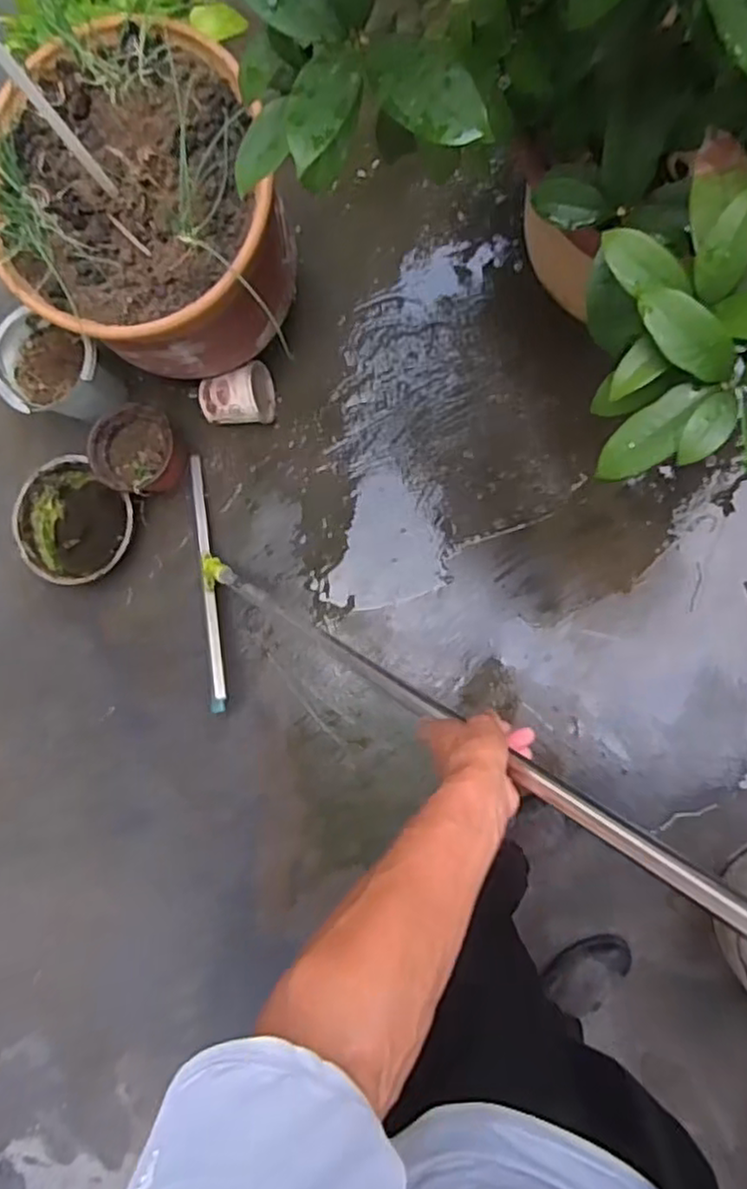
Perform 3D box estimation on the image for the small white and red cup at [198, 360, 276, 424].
[{"bbox_3d":[-0.260,-0.376,1.316,0.128,0.103,0.105,-9,85,8],"label":"small white and red cup"}]

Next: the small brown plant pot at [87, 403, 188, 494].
[{"bbox_3d":[-0.454,-0.276,1.323,0.163,0.123,0.159,-1,85,9],"label":"small brown plant pot"}]

